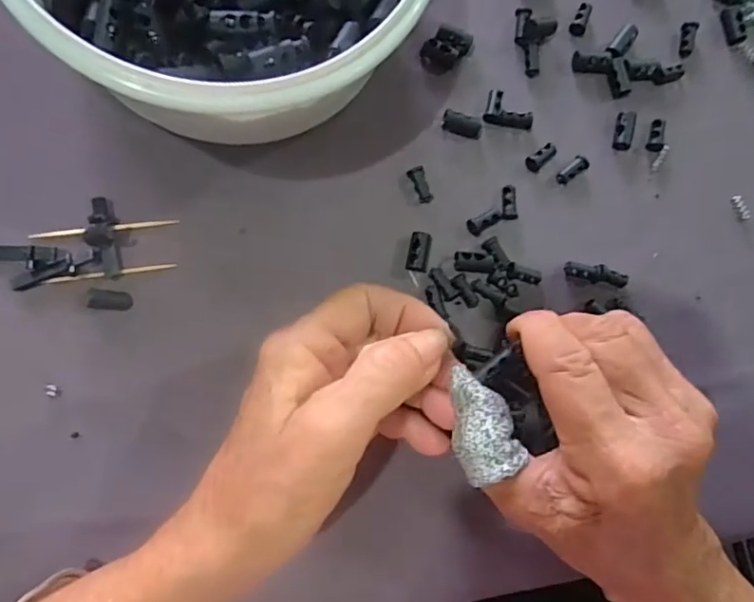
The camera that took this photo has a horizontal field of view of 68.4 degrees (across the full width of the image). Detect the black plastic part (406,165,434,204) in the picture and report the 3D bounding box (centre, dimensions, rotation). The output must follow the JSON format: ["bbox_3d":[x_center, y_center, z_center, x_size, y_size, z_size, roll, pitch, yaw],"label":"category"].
[{"bbox_3d":[0.022,-0.056,0.269,0.008,0.005,0.018,-27,91,-9],"label":"black plastic part"}]

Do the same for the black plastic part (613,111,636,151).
[{"bbox_3d":[0.127,-0.088,0.286,0.009,0.006,0.020,14,84,-8],"label":"black plastic part"}]

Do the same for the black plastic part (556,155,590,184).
[{"bbox_3d":[0.099,-0.066,0.281,0.019,0.006,0.008,-36,92,-9],"label":"black plastic part"}]

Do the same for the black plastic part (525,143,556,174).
[{"bbox_3d":[0.083,-0.073,0.279,0.016,0.006,0.009,-41,93,-9],"label":"black plastic part"}]

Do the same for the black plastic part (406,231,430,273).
[{"bbox_3d":[0.020,-0.024,0.265,0.011,0.007,0.019,11,85,-8],"label":"black plastic part"}]

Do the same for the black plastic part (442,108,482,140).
[{"bbox_3d":[0.042,-0.086,0.272,0.020,0.009,0.010,19,84,-7],"label":"black plastic part"}]

